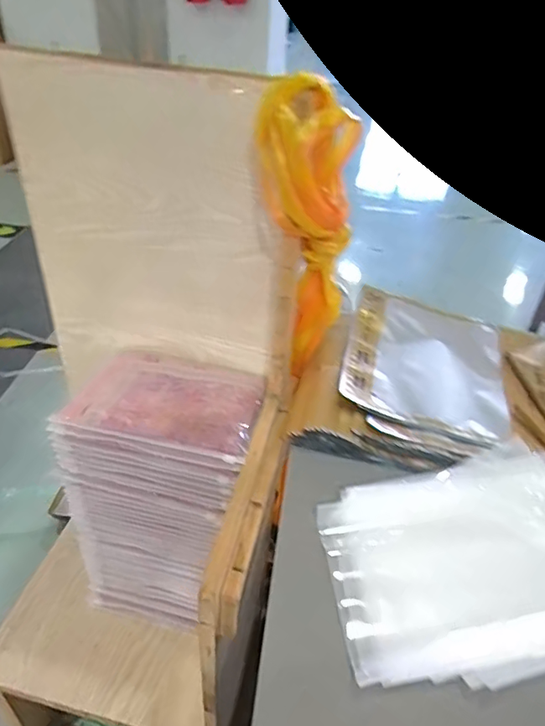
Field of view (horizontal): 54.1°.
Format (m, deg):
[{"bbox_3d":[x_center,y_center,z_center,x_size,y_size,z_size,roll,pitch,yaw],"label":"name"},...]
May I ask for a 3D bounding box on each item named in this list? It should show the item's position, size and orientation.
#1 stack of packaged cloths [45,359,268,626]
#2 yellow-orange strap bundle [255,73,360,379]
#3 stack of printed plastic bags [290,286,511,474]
[{"bbox_3d":[-0.144,0.184,0.759,0.226,0.385,0.168,6,39,3],"label":"stack of packaged cloths"},{"bbox_3d":[0.028,-0.110,0.559,0.100,0.327,0.098,8,39,4],"label":"yellow-orange strap bundle"},{"bbox_3d":[0.180,0.013,0.673,0.230,0.044,0.301,16,40,15],"label":"stack of printed plastic bags"}]

